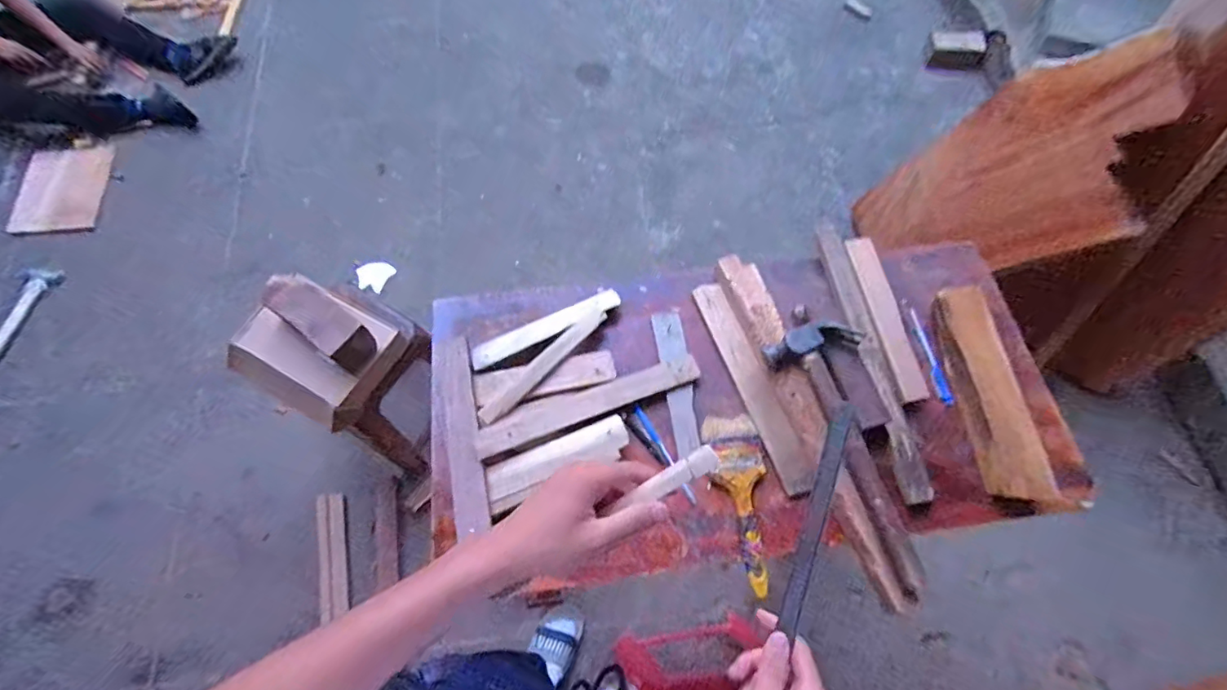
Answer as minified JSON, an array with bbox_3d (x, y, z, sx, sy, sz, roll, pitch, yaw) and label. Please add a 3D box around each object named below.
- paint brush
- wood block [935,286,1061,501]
[{"bbox_3d":[0.159,0.185,0.646,0.063,0.019,0.204,-9,67,-4],"label":"paint brush"},{"bbox_3d":[0.482,0.054,0.691,0.065,0.030,0.277,-1,66,0],"label":"wood block"}]

